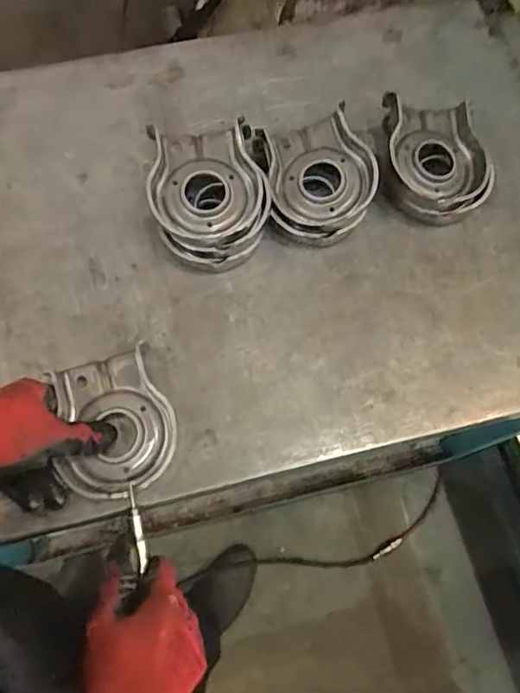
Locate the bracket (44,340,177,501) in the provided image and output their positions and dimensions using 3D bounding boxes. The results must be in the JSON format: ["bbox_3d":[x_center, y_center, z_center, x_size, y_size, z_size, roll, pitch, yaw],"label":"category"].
[{"bbox_3d":[-0.124,0.065,0.457,0.095,0.024,0.122,-14,70,-6],"label":"bracket"}]

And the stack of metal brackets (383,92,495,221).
[{"bbox_3d":[0.179,-0.191,0.542,0.110,0.046,0.127,4,69,1],"label":"stack of metal brackets"}]

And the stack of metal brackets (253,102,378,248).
[{"bbox_3d":[0.055,-0.172,0.536,0.108,0.050,0.136,-13,70,-6],"label":"stack of metal brackets"}]

